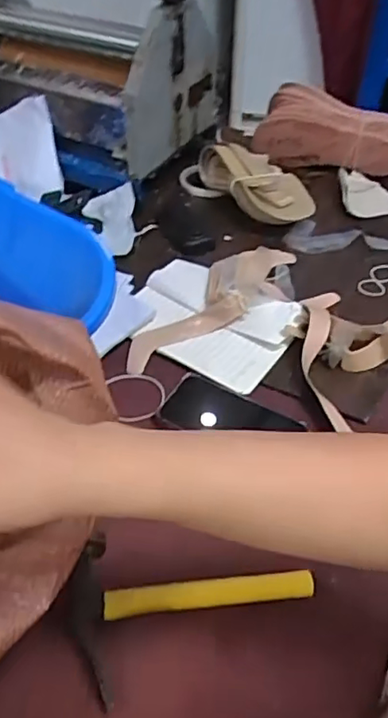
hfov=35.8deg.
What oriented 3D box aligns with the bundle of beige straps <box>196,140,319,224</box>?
[{"bbox_3d":[0.098,-0.274,0.930,0.105,0.063,0.199,-22,49,-21],"label":"bundle of beige straps"}]

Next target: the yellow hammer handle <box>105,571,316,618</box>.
[{"bbox_3d":[0.013,0.190,0.488,0.168,0.009,0.020,-5,45,-5],"label":"yellow hammer handle"}]

